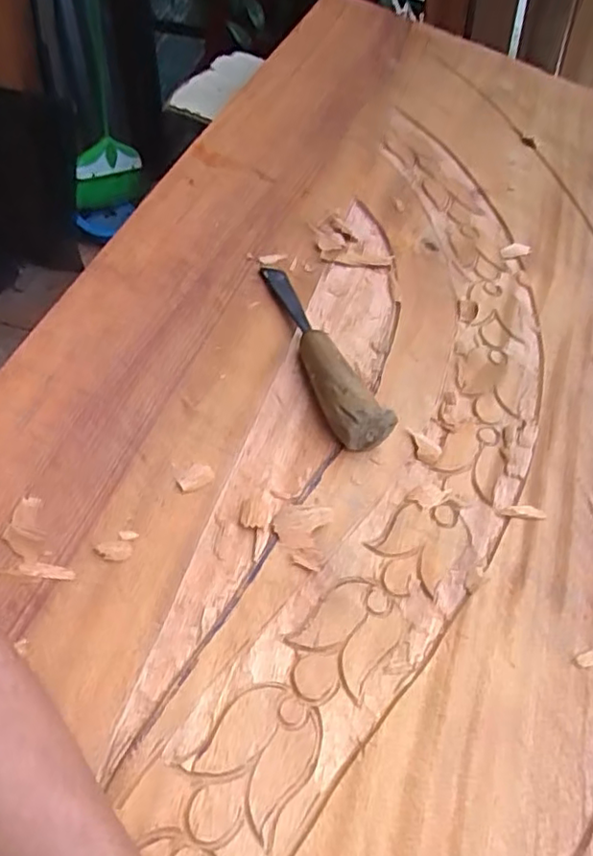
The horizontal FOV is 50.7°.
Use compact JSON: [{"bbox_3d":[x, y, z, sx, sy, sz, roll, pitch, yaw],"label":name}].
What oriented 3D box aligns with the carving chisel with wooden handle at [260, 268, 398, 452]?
[{"bbox_3d":[0.015,-0.069,0.526,0.044,0.035,0.204,-17,55,-16],"label":"carving chisel with wooden handle"}]

